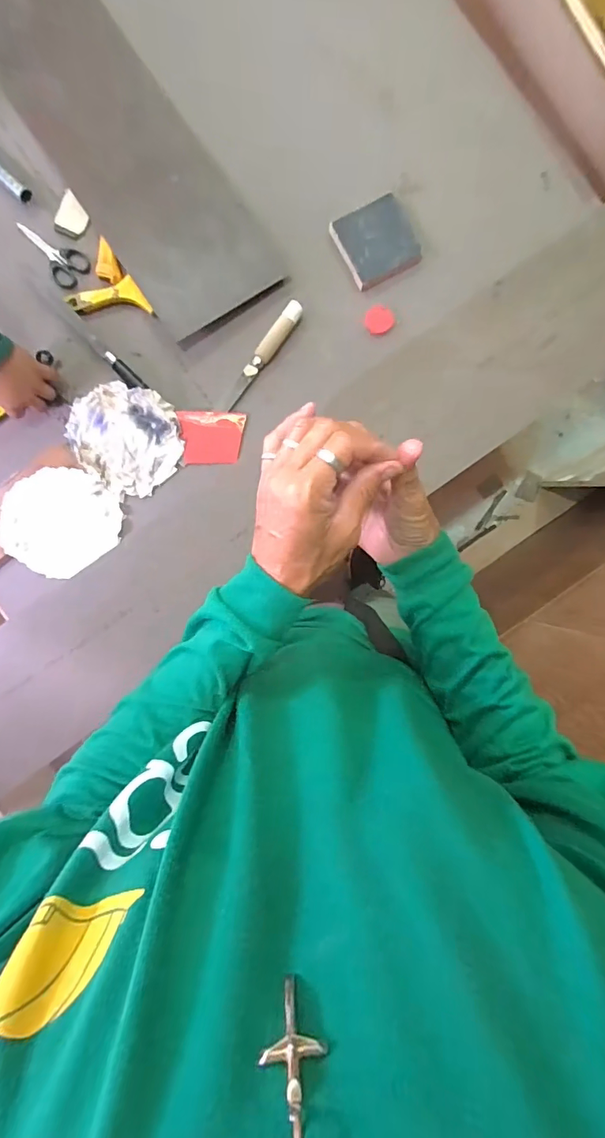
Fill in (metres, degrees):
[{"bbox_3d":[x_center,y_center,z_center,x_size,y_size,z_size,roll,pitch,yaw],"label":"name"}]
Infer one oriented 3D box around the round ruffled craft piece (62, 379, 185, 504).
[{"bbox_3d":[-0.296,-0.224,0.753,0.189,0.020,0.165,43,89,1],"label":"round ruffled craft piece"}]

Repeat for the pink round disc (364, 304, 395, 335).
[{"bbox_3d":[0.129,-0.418,0.764,0.049,0.004,0.046,0,89,0],"label":"pink round disc"}]

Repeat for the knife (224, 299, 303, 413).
[{"bbox_3d":[-0.071,-0.358,0.763,0.031,0.018,0.209,38,89,1],"label":"knife"}]

